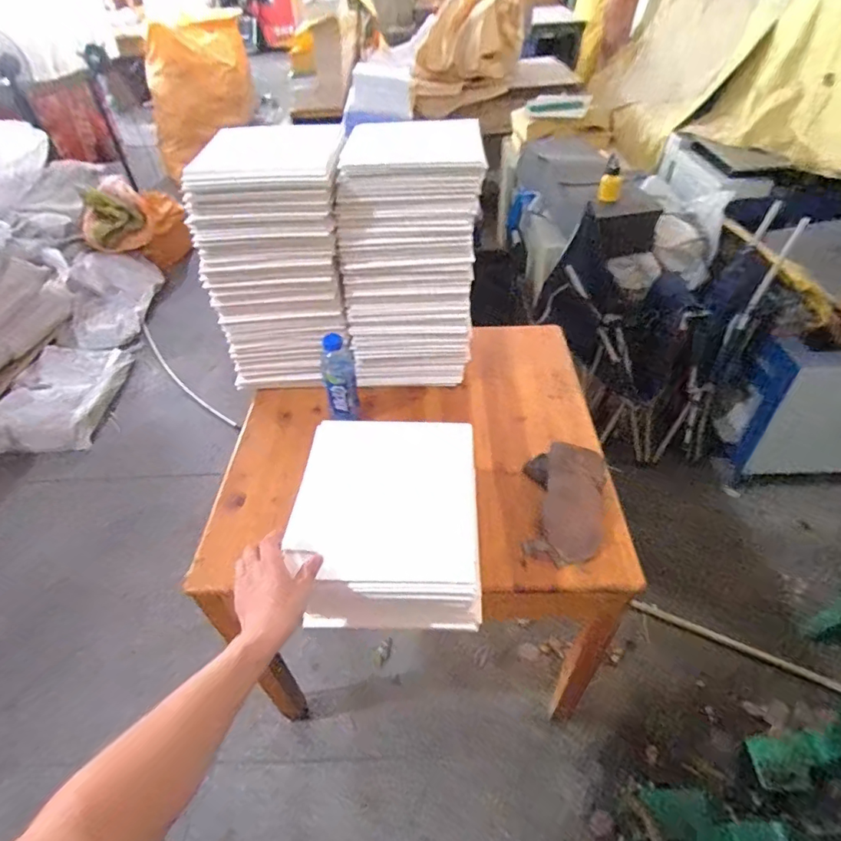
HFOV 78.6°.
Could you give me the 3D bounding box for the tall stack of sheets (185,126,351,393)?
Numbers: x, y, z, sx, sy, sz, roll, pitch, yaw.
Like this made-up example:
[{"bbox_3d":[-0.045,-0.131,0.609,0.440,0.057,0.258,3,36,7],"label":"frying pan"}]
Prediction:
[{"bbox_3d":[-0.312,-0.380,1.185,0.286,0.448,0.369,-7,44,-3],"label":"tall stack of sheets"}]

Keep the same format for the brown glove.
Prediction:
[{"bbox_3d":[0.253,0.129,0.915,0.149,0.097,0.230,11,46,15],"label":"brown glove"}]

